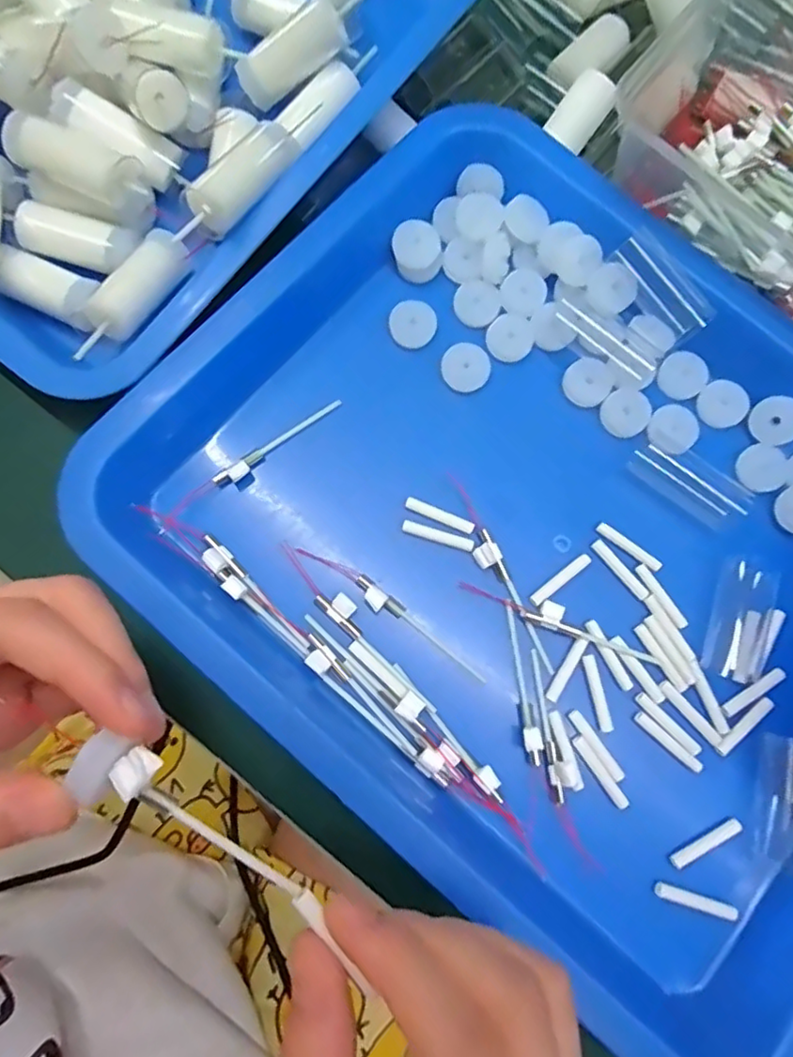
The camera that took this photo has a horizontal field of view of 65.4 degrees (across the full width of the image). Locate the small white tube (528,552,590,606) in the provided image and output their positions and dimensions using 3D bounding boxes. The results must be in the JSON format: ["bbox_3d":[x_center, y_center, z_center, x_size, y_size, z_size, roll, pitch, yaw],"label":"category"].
[{"bbox_3d":[0.068,0.021,0.255,0.032,0.004,0.005,-37,83,-9],"label":"small white tube"}]

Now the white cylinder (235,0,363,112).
[{"bbox_3d":[-0.038,-0.206,0.261,0.064,0.015,0.015,-27,78,18],"label":"white cylinder"}]

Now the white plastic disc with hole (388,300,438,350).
[{"bbox_3d":[0.007,-0.091,0.276,0.021,0.006,0.020,1,78,-3],"label":"white plastic disc with hole"}]

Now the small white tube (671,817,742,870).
[{"bbox_3d":[0.119,0.121,0.236,0.030,0.004,0.006,-27,81,-8],"label":"small white tube"}]

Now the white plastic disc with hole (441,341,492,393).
[{"bbox_3d":[0.031,-0.072,0.273,0.021,0.005,0.021,1,78,-3],"label":"white plastic disc with hole"}]

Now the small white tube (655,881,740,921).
[{"bbox_3d":[0.113,0.140,0.230,0.031,0.004,0.005,18,78,1],"label":"small white tube"}]

